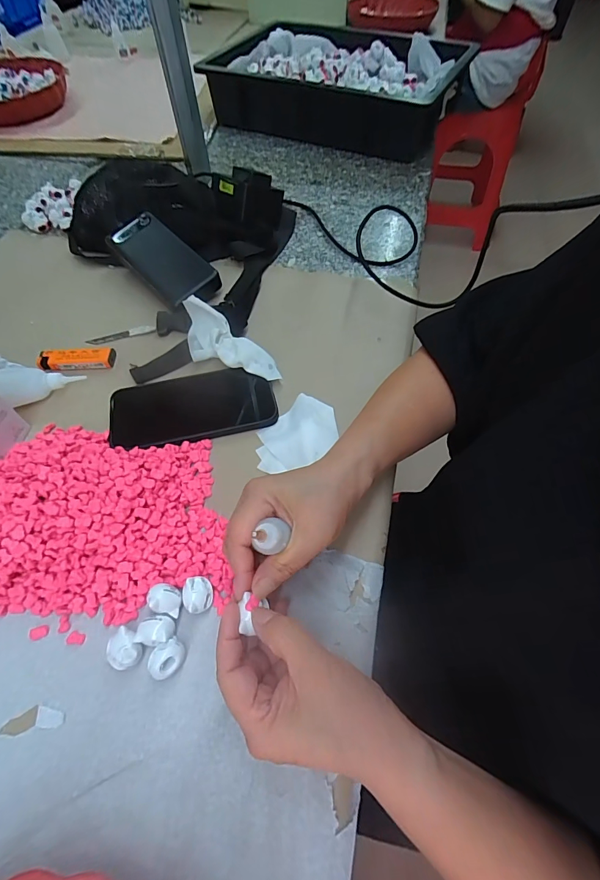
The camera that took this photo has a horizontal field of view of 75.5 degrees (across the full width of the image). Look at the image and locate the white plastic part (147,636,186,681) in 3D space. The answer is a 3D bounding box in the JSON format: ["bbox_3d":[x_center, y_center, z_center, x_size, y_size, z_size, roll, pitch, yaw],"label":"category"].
[{"bbox_3d":[-0.093,0.154,0.272,0.019,0.019,0.025,38,66,23],"label":"white plastic part"}]

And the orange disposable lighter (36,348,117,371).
[{"bbox_3d":[-0.252,-0.092,0.434,0.085,0.010,0.022,-3,57,0],"label":"orange disposable lighter"}]

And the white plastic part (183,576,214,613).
[{"bbox_3d":[-0.077,0.117,0.291,0.019,0.014,0.025,-4,57,-1],"label":"white plastic part"}]

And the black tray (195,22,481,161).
[{"bbox_3d":[0.073,-0.699,0.764,0.451,0.103,0.337,26,63,17],"label":"black tray"}]

